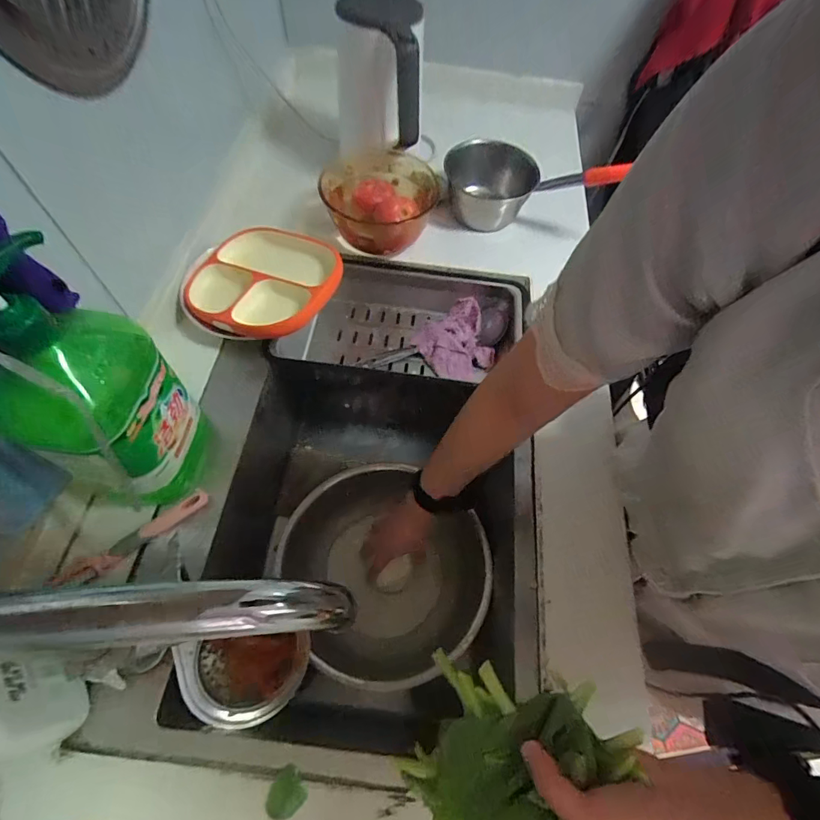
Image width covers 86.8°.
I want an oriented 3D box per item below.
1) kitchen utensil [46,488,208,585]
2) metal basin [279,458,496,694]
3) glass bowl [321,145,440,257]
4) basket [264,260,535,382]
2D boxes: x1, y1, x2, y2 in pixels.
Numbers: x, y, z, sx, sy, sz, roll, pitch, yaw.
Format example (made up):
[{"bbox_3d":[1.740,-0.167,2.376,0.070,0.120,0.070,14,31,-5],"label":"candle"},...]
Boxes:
[{"bbox_3d":[-0.306,0.143,0.485,0.159,0.027,0.028,-36,70,-20],"label":"kitchen utensil"},{"bbox_3d":[-0.042,0.227,0.623,0.286,0.092,0.265,2,62,-3],"label":"metal basin"},{"bbox_3d":[-0.046,-0.342,0.702,0.175,0.090,0.174,2,62,-3],"label":"glass bowl"},{"bbox_3d":[-0.004,-0.141,0.696,0.377,0.068,0.169,2,62,-3],"label":"basket"}]

